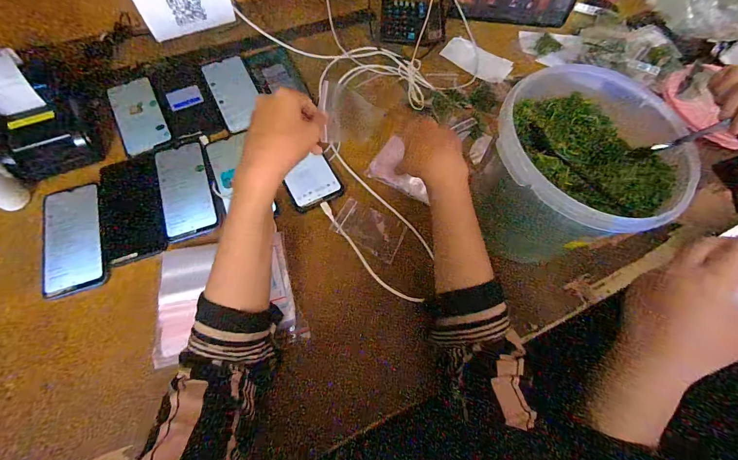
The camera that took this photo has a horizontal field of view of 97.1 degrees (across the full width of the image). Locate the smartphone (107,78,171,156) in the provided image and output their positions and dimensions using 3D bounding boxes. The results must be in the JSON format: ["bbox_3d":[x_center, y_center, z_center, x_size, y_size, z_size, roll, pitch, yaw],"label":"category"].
[{"bbox_3d":[-0.372,-0.187,0.531,0.066,0.005,0.134,-21,79,-19],"label":"smartphone"}]

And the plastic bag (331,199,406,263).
[{"bbox_3d":[0.001,-0.003,0.476,0.098,0.009,0.064,28,66,3],"label":"plastic bag"}]

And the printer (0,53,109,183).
[{"bbox_3d":[-0.476,-0.162,0.467,0.122,0.105,0.143,-23,71,-13],"label":"printer"}]

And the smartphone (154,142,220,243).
[{"bbox_3d":[-0.277,-0.064,0.493,0.072,0.013,0.166,-18,69,-10],"label":"smartphone"}]

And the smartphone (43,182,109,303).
[{"bbox_3d":[-0.410,0.010,0.453,0.077,0.015,0.165,-18,69,-10],"label":"smartphone"}]

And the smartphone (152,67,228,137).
[{"bbox_3d":[-0.306,-0.218,0.548,0.081,0.011,0.145,-23,70,-12],"label":"smartphone"}]

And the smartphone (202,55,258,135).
[{"bbox_3d":[-0.234,-0.241,0.569,0.071,0.009,0.165,-24,70,-12],"label":"smartphone"}]

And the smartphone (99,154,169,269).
[{"bbox_3d":[-0.344,-0.035,0.470,0.076,0.010,0.162,-17,69,-10],"label":"smartphone"}]

